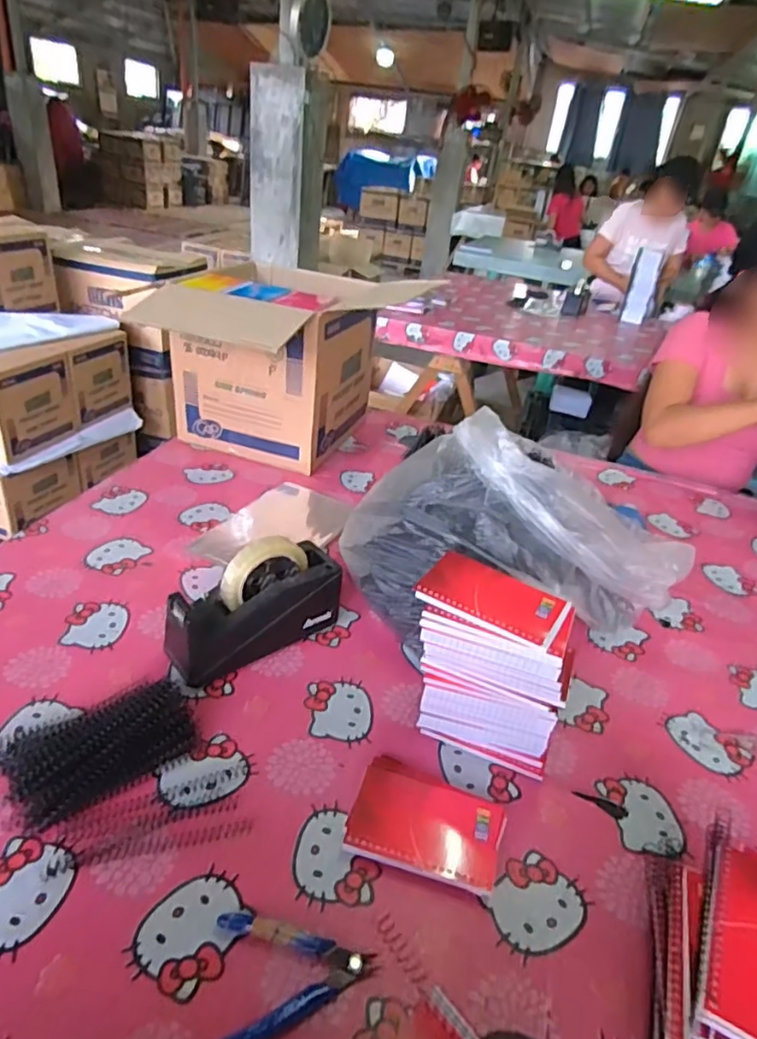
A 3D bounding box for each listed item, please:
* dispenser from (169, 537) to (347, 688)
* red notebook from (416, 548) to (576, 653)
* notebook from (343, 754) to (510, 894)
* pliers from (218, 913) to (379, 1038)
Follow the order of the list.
[{"bbox_3d":[-0.142,0.098,0.703,0.204,0.127,0.067,-20,41,-36],"label":"dispenser"},{"bbox_3d":[0.112,0.075,0.588,0.137,0.008,0.091,23,35,23],"label":"red notebook"},{"bbox_3d":[0.044,0.280,0.551,0.134,0.020,0.090,15,33,12],"label":"notebook"},{"bbox_3d":[-0.061,0.335,0.448,0.114,0.012,0.083,-1,33,-13],"label":"pliers"}]

